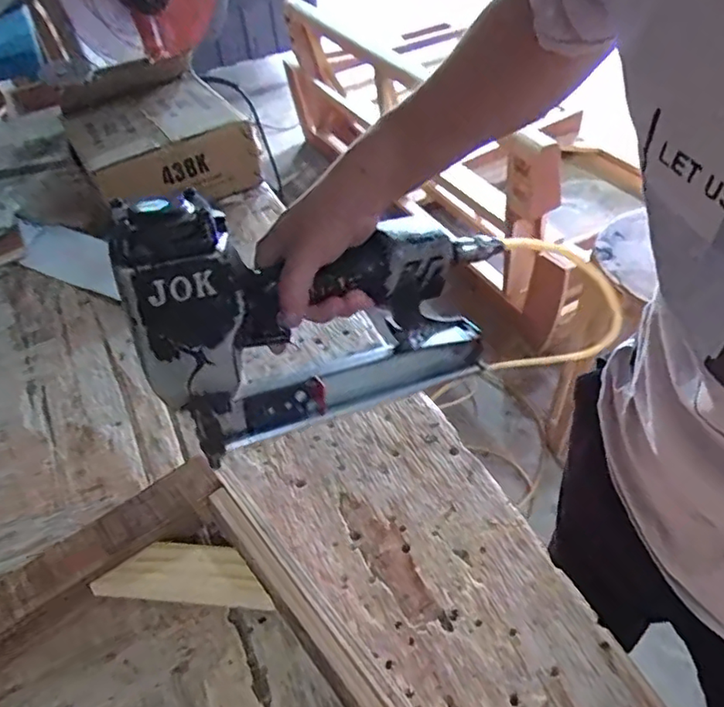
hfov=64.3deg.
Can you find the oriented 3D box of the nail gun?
[{"bbox_3d":[-0.028,-0.041,0.452,0.273,0.219,0.062,-23,48,-14],"label":"nail gun"}]

